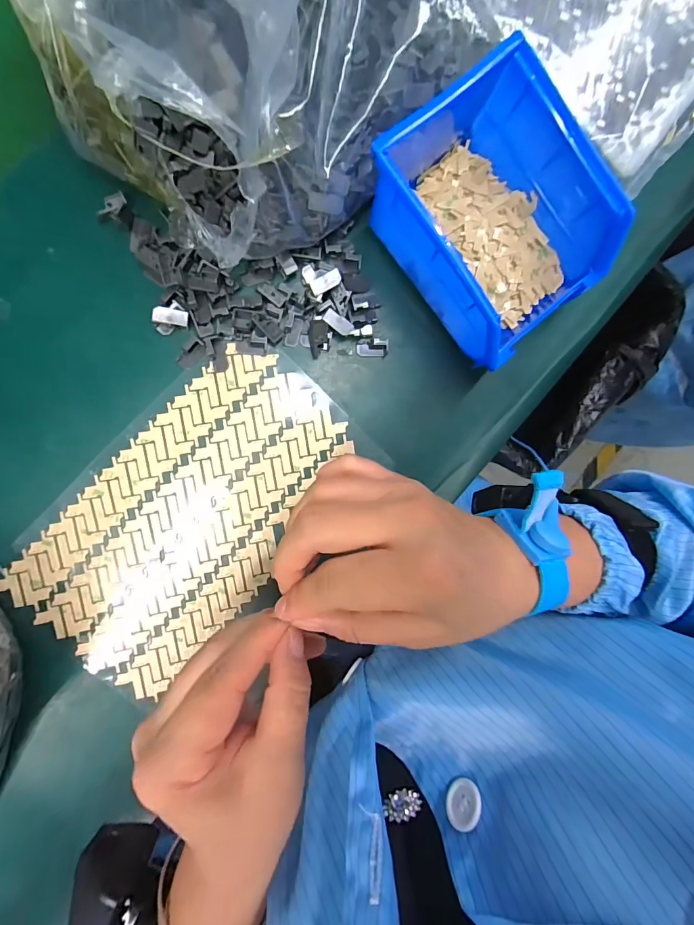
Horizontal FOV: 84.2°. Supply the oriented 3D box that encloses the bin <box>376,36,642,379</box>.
[{"bbox_3d":[0.090,-0.149,0.241,0.106,0.067,0.150,-45,98,-2],"label":"bin"}]

